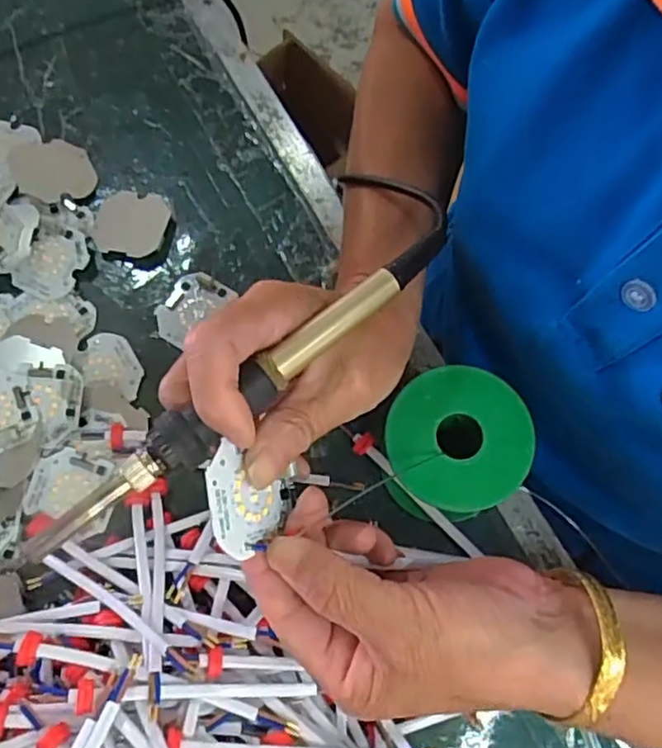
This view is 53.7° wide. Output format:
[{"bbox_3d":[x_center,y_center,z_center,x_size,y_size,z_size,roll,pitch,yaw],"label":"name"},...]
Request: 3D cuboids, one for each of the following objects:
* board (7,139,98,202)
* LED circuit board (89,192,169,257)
[{"bbox_3d":[-0.178,-0.131,0.420,0.050,0.004,0.048,-14,69,-14],"label":"board"},{"bbox_3d":[-0.126,-0.095,0.408,0.045,0.004,0.043,11,73,2],"label":"LED circuit board"}]

